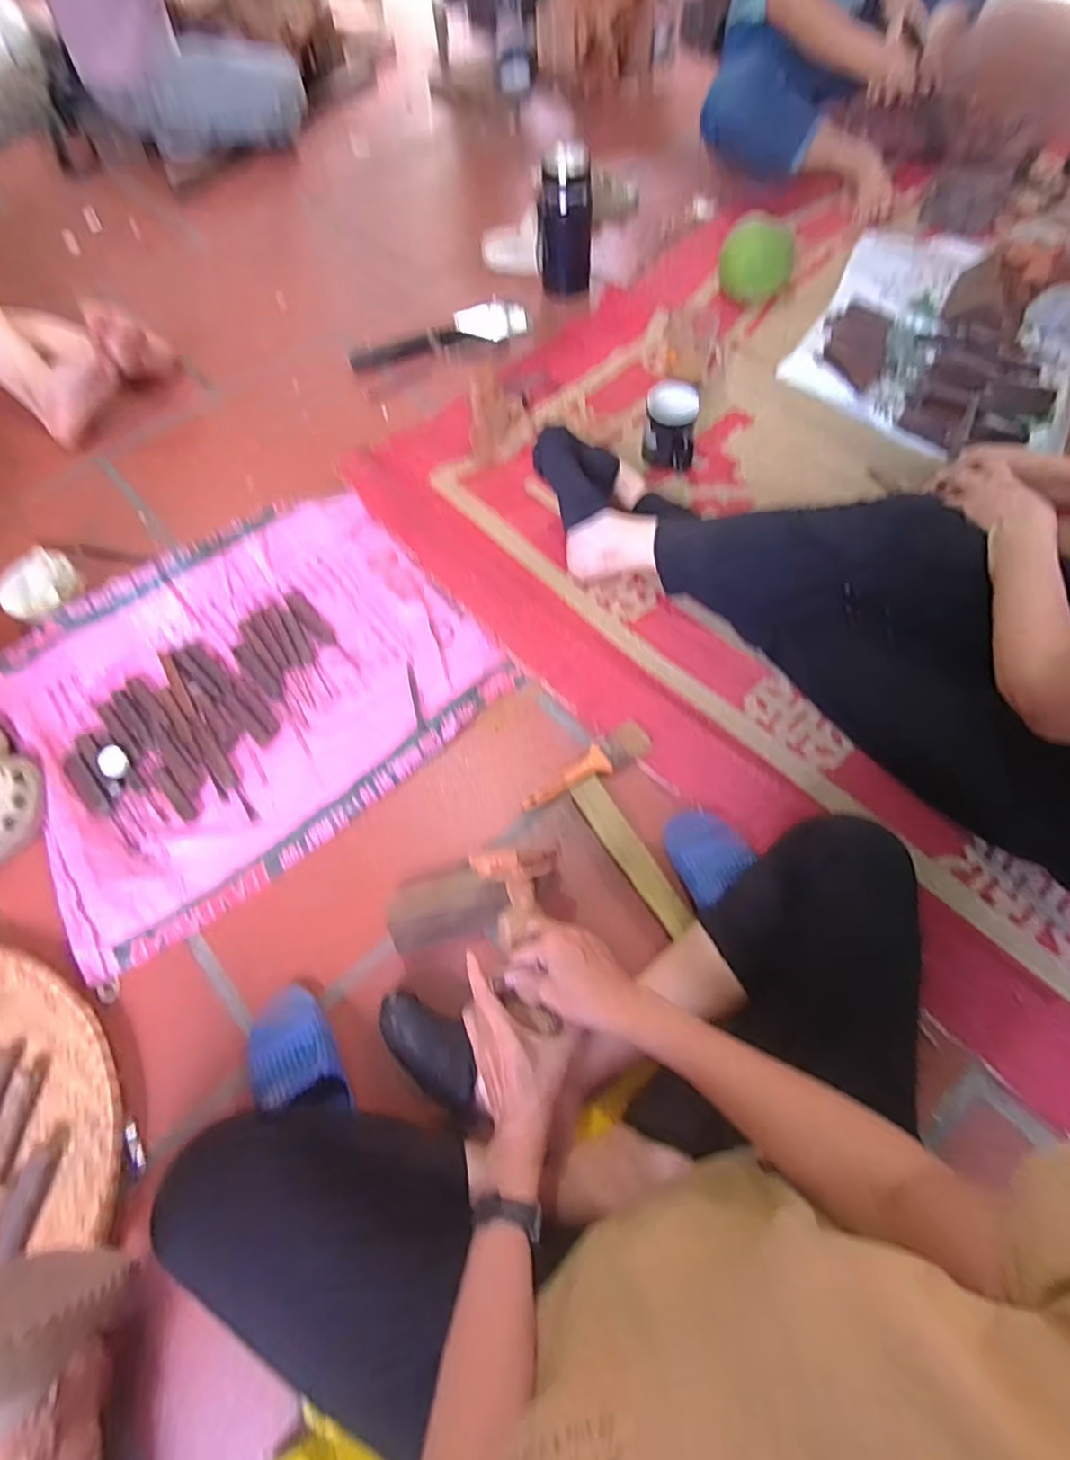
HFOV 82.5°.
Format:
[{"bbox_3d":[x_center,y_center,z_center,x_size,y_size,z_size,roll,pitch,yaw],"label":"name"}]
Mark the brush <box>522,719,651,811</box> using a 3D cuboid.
[{"bbox_3d":[0.067,0.052,0.788,0.182,0.023,0.045,-31,67,-12],"label":"brush"}]

